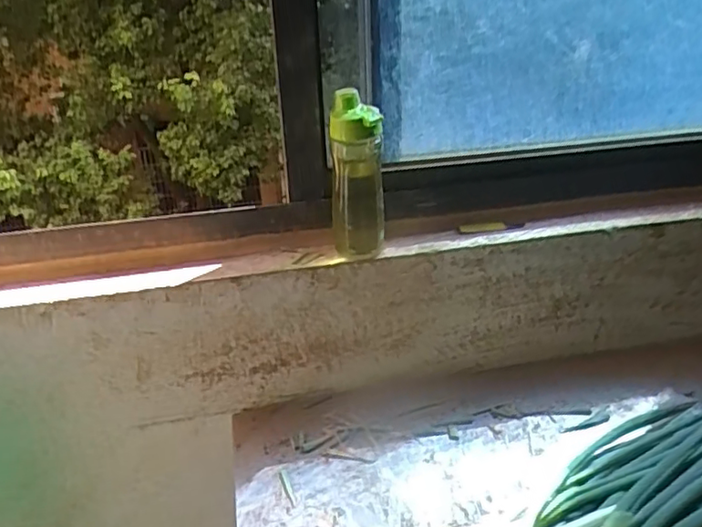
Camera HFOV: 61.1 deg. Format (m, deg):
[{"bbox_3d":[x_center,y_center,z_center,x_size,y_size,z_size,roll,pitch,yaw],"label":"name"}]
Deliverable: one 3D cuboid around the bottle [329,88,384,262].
[{"bbox_3d":[0.008,-0.108,0.770,0.068,0.207,0.068,-4,28,-2],"label":"bottle"}]

